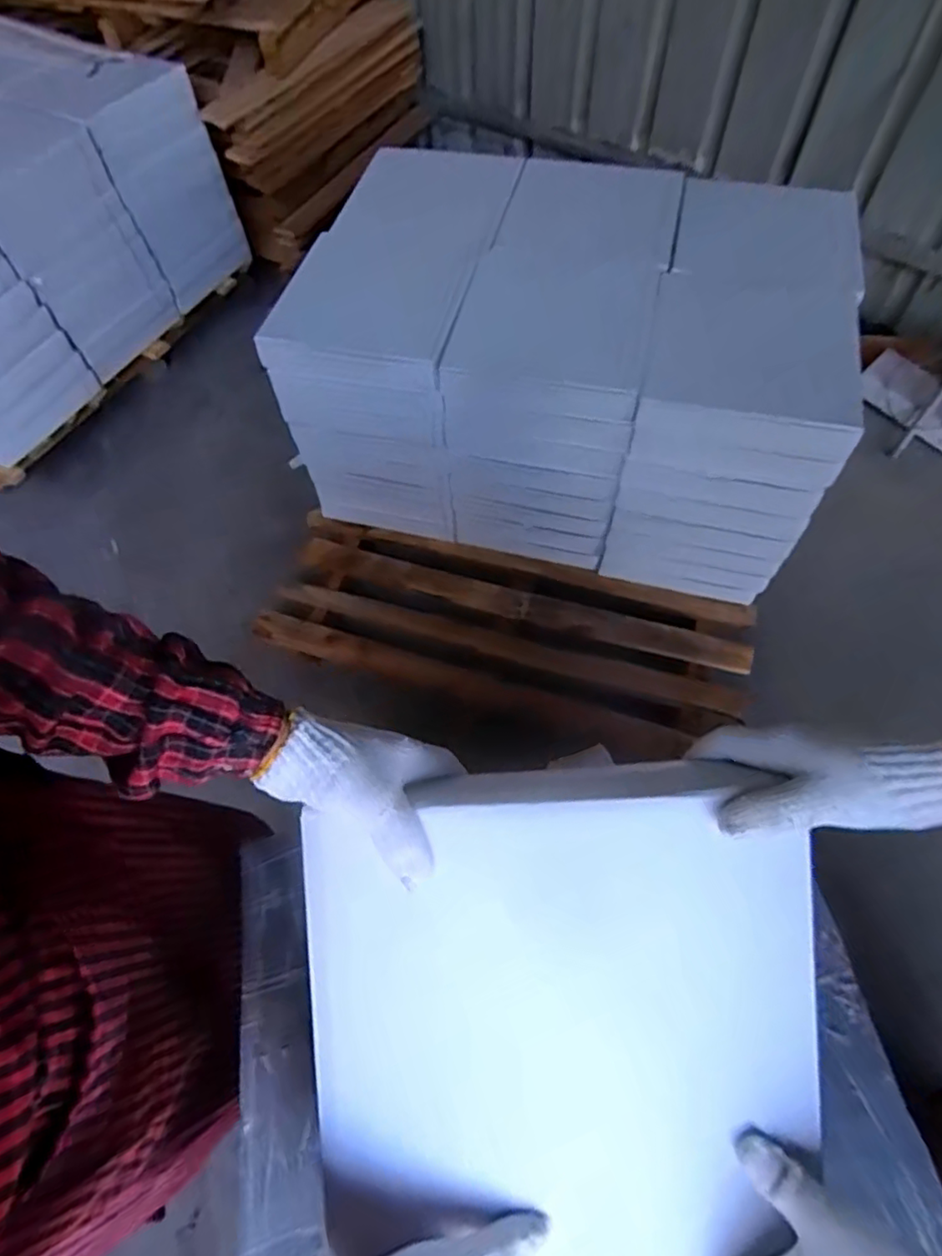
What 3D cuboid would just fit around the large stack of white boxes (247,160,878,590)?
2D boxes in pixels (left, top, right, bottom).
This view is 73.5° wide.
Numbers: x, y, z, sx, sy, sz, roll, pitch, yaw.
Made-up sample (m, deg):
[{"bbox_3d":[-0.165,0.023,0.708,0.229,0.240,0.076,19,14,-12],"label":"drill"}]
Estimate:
[{"bbox_3d":[0.181,-0.510,1.258,0.923,0.490,0.564,13,62,9],"label":"large stack of white boxes"}]

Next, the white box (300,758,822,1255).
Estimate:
[{"bbox_3d":[0.058,0.251,0.411,0.313,0.045,0.313,-5,89,4],"label":"white box"}]

